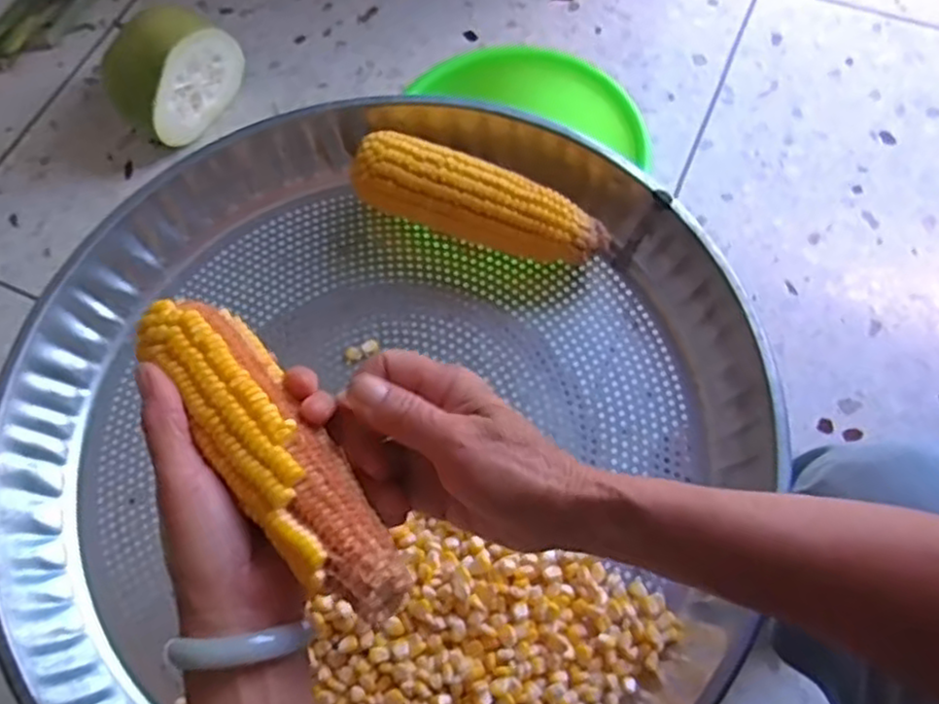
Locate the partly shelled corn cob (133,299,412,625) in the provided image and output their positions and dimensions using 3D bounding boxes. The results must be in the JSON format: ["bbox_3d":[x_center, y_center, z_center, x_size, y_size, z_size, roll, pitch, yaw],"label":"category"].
[{"bbox_3d":[-0.090,0.044,0.328,0.044,0.036,0.179,-37,68,-12],"label":"partly shelled corn cob"}]

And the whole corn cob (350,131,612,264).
[{"bbox_3d":[0.007,-0.106,0.537,0.191,0.059,0.050,20,70,11],"label":"whole corn cob"}]

